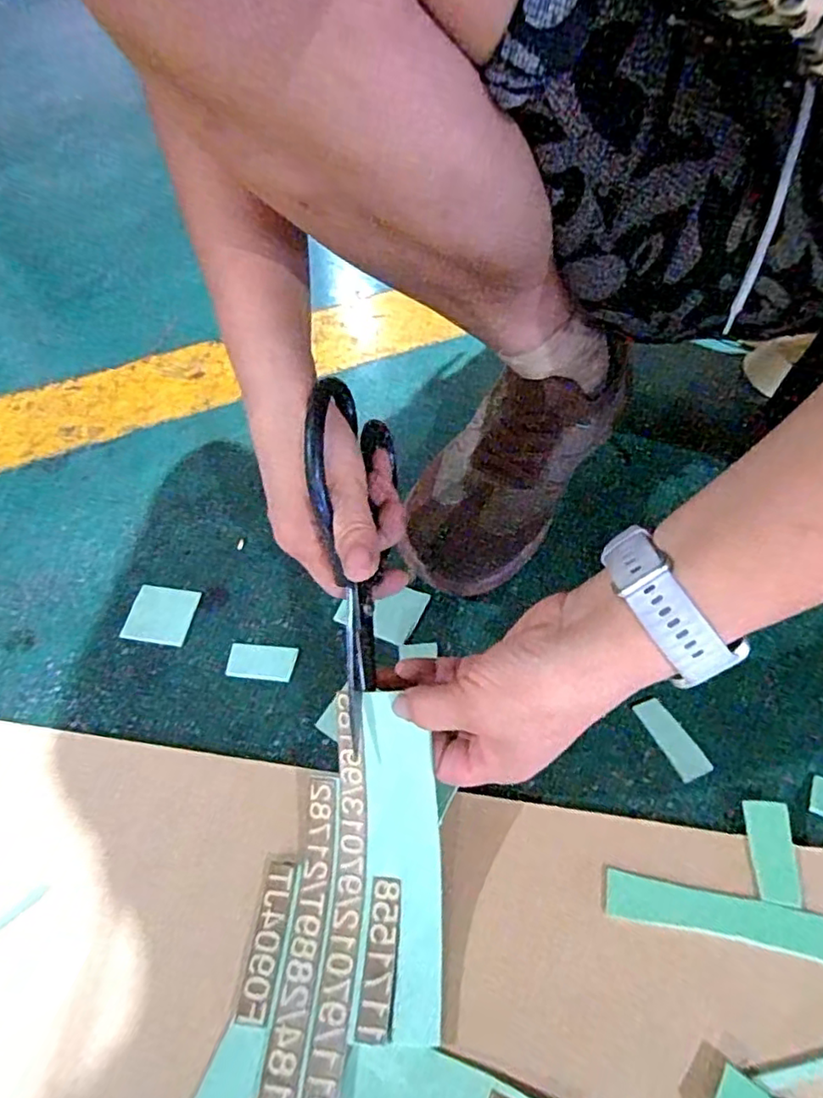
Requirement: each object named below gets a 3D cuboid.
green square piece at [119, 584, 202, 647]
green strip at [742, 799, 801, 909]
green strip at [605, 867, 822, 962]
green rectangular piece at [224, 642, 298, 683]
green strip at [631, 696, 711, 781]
[{"bbox_3d":[-0.177,0.046,0.443,0.046,0.004,0.043,6,53,9],"label":"green square piece"},{"bbox_3d":[0.184,0.154,0.319,0.020,0.007,0.047,4,52,8],"label":"green strip"},{"bbox_3d":[0.150,0.178,0.305,0.105,0.005,0.021,8,53,11],"label":"green strip"},{"bbox_3d":[-0.100,0.074,0.416,0.044,0.004,0.025,3,52,8],"label":"green rectangular piece"},{"bbox_3d":[0.151,0.110,0.365,0.016,0.006,0.049,-23,54,-13],"label":"green strip"}]

